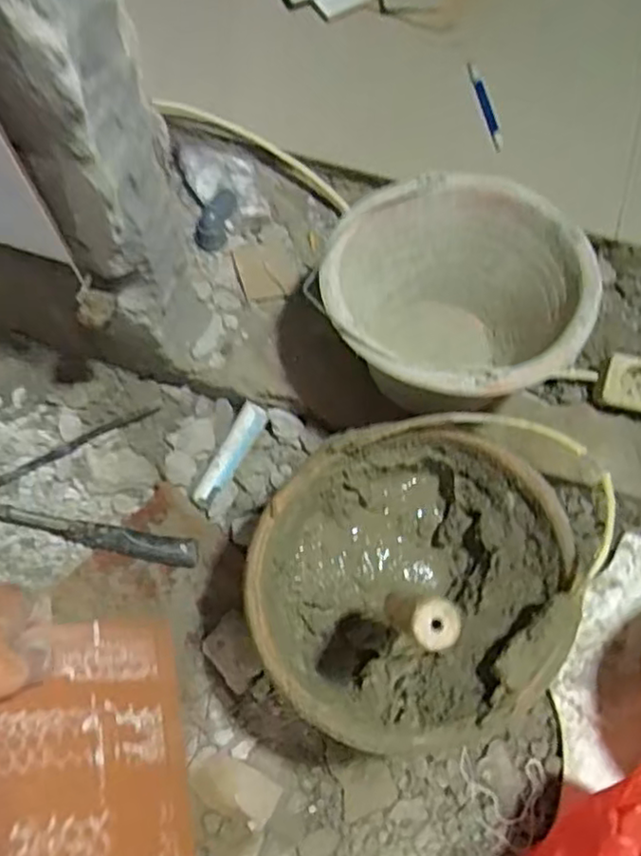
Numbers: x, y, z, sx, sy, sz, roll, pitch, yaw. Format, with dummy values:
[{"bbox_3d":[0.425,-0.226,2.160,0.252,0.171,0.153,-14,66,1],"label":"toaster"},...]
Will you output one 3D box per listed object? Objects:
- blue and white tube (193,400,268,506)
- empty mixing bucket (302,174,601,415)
[{"bbox_3d":[-0.106,0.033,0.791,0.029,0.028,0.132,32,90,11],"label":"blue and white tube"},{"bbox_3d":[0.130,-0.112,0.715,0.236,0.205,0.241,0,69,0],"label":"empty mixing bucket"}]

